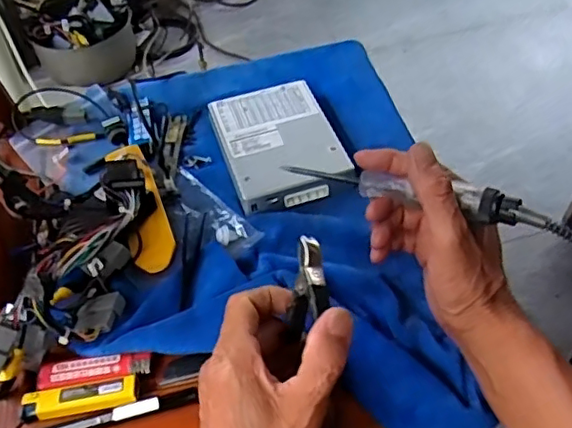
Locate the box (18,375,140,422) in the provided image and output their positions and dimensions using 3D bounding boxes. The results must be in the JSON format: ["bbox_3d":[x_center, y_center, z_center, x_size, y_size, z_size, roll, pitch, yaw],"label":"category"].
[{"bbox_3d":[-0.145,0.130,0.413,0.079,0.008,0.021,-8,50,-5],"label":"box"}]

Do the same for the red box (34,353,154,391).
[{"bbox_3d":[-0.141,0.115,0.430,0.082,0.010,0.023,-5,50,-3],"label":"red box"}]

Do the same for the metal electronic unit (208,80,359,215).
[{"bbox_3d":[-0.008,-0.067,0.559,0.104,0.026,0.140,-15,51,-11],"label":"metal electronic unit"}]

